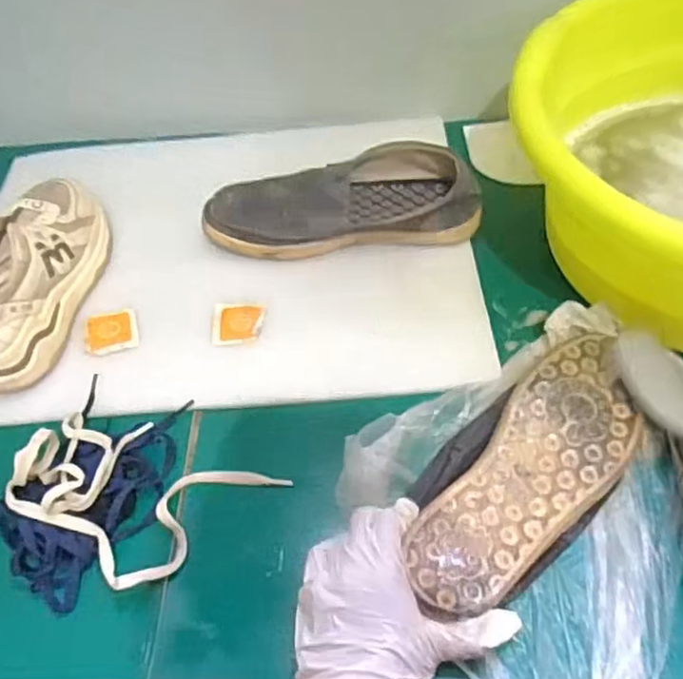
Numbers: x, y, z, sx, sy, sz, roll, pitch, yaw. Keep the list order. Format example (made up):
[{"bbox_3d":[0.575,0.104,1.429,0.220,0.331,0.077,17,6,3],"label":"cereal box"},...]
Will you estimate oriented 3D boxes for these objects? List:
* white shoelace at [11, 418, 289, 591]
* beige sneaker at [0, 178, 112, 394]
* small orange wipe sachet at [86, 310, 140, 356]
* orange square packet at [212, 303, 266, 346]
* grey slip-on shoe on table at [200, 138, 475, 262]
[{"bbox_3d":[-0.155,0.117,0.491,0.181,0.050,0.118,16,57,16],"label":"white shoelace"},{"bbox_3d":[-0.293,-0.069,0.602,0.085,0.094,0.231,6,55,9],"label":"beige sneaker"},{"bbox_3d":[-0.215,-0.008,0.604,0.048,0.004,0.047,-14,54,-5],"label":"small orange wipe sachet"},{"bbox_3d":[-0.097,-0.013,0.606,0.047,0.008,0.045,0,54,5],"label":"orange square packet"},{"bbox_3d":[0.000,-0.133,0.643,0.269,0.081,0.083,-5,54,1],"label":"grey slip-on shoe on table"}]

